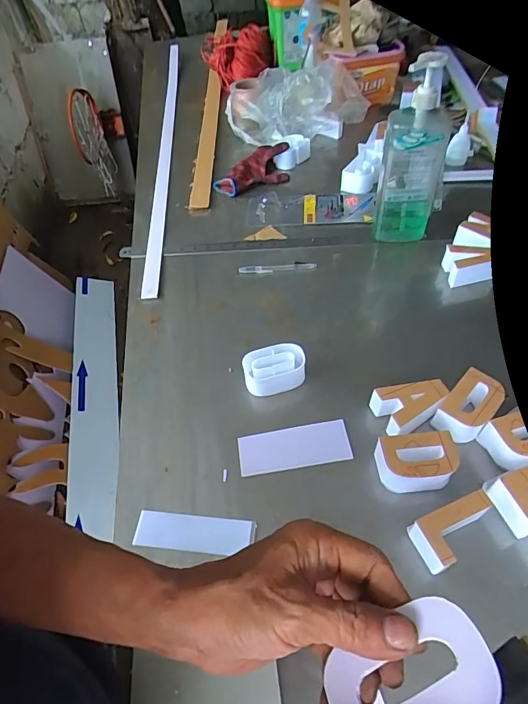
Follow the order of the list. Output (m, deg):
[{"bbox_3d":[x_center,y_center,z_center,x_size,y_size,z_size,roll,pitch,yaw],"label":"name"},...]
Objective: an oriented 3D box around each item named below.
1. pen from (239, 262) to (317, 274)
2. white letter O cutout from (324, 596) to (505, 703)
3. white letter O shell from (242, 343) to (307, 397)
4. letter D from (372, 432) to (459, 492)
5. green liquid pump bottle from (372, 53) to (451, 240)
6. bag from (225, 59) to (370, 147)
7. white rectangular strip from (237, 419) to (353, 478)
[{"bbox_3d":[0.024,-0.151,0.749,0.136,0.011,0.017,-4,52,3],"label":"pen"},{"bbox_3d":[0.072,0.164,0.212,0.083,0.004,0.053,-29,45,6],"label":"white letter O cutout"},{"bbox_3d":[0.015,0.027,0.589,0.085,0.041,0.053,-11,52,-3],"label":"white letter O shell"},{"bbox_3d":[0.177,0.130,0.492,0.085,0.049,0.056,-3,52,3],"label":"letter D"},{"bbox_3d":[0.242,-0.313,0.685,0.095,0.275,0.073,15,55,17],"label":"green liquid pump bottle"},{"bbox_3d":[0.082,-0.633,1.053,0.341,0.115,0.241,-5,52,2],"label":"bag"},{"bbox_3d":[0.038,0.121,0.535,0.139,0.008,0.053,-10,52,-2],"label":"white rectangular strip"}]

